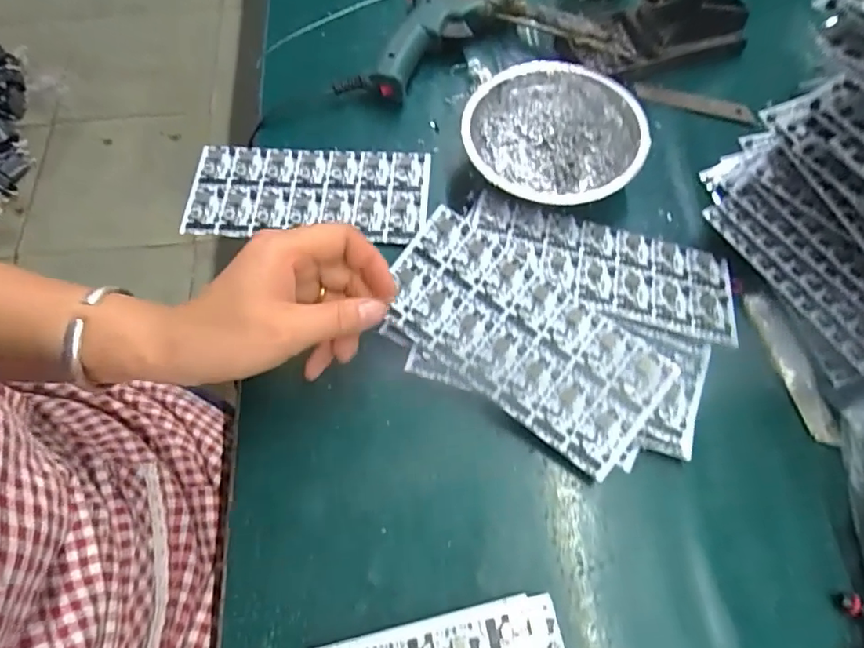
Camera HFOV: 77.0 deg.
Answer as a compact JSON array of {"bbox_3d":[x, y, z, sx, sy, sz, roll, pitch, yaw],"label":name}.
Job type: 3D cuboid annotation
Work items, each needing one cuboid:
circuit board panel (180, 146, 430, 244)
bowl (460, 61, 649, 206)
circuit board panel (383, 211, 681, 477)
[{"bbox_3d":[-0.092,-0.097,0.404,0.174,0.010,0.077,3,65,2],"label":"circuit board panel"},{"bbox_3d":[0.087,-0.130,0.398,0.125,0.043,0.122,0,65,0],"label":"bowl"},{"bbox_3d":[0.051,0.007,0.329,0.171,0.004,0.078,36,86,12],"label":"circuit board panel"}]

